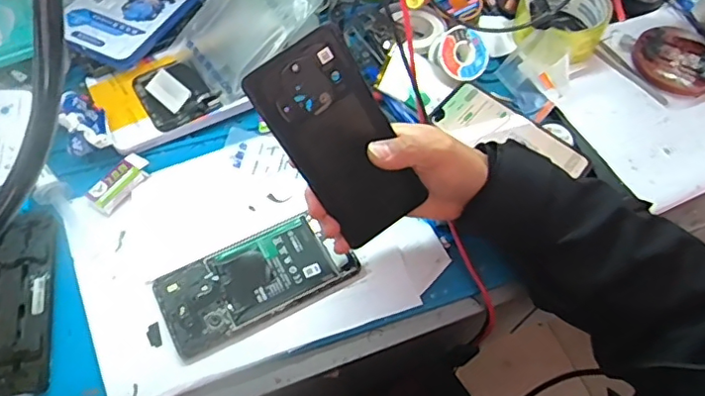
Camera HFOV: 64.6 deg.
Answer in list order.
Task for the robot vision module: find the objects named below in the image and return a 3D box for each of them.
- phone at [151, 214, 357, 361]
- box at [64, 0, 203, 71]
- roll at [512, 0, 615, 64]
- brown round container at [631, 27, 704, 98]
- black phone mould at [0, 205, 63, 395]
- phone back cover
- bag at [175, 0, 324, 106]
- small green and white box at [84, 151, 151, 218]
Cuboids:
[{"bbox_3d":[-0.083,0.069,0.477,0.158,0.010,0.072,-25,64,-17],"label":"phone"},{"bbox_3d":[-0.218,-0.203,0.572,0.099,0.021,0.175,20,60,8],"label":"box"},{"bbox_3d":[0.226,-0.186,0.584,0.105,0.053,0.105,2,59,-3],"label":"roll"},{"bbox_3d":[0.348,-0.147,0.598,0.085,0.015,0.088,2,59,-3],"label":"brown round container"},{"bbox_3d":[-0.272,0.082,0.449,0.065,0.018,0.154,-7,60,-8],"label":"black phone mould"},{"bbox_3d":[-0.007,-0.039,0.399,0.072,0.151,0.005,-34,25,-3],"label":"phone back cover"},{"bbox_3d":[-0.099,-0.166,0.531,0.102,0.009,0.140,47,107,11],"label":"bag"},{"bbox_3d":[-0.211,-0.014,0.509,0.027,0.015,0.059,32,62,14],"label":"small green and white box"}]

